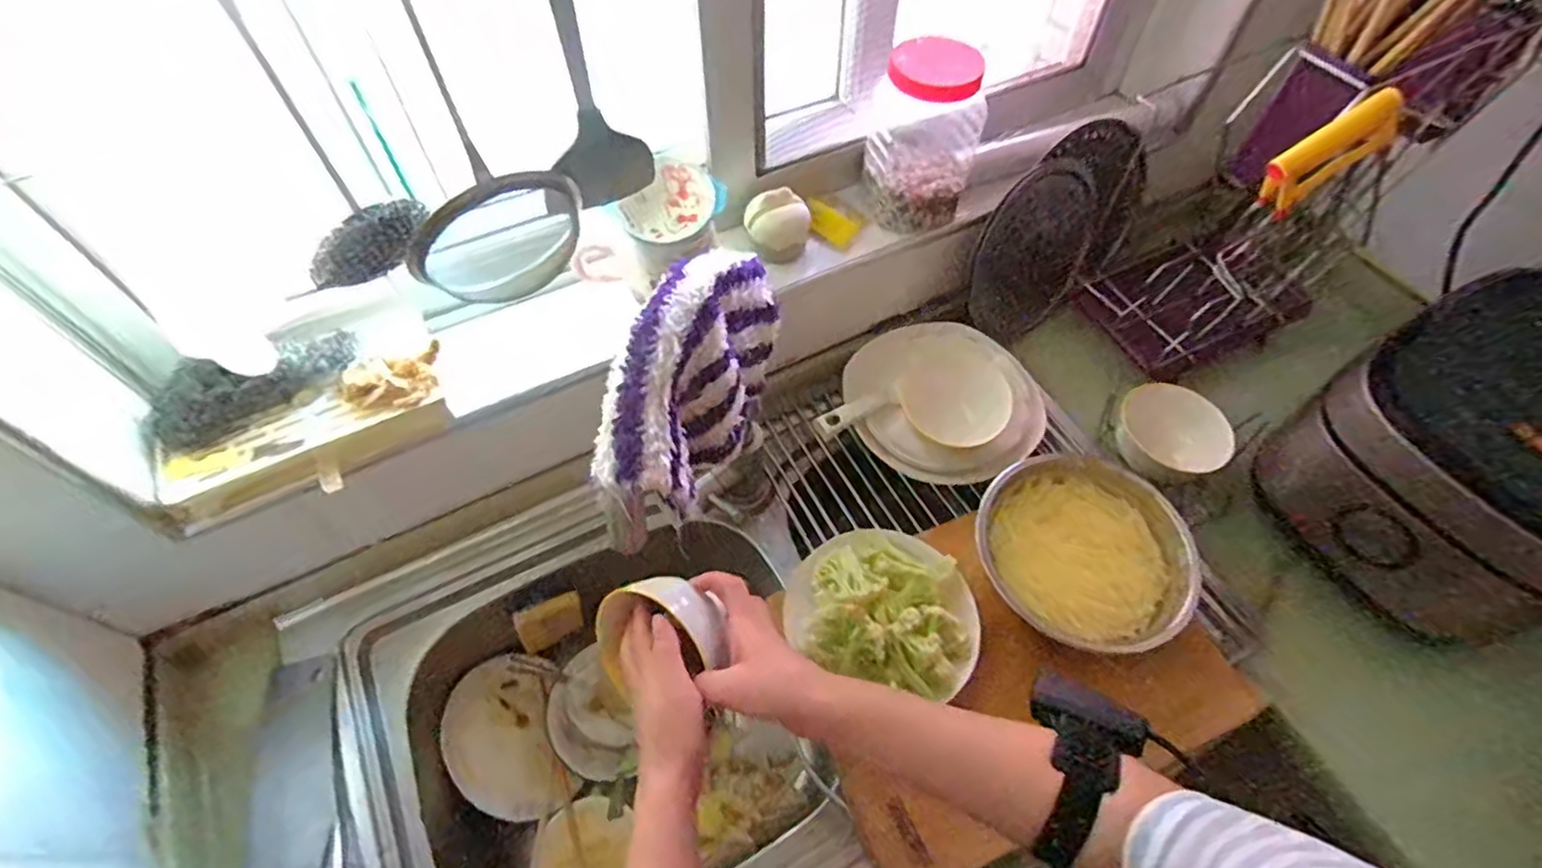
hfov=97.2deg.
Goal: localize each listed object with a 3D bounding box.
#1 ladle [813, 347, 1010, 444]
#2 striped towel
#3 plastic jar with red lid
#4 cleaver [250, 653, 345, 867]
[{"bbox_3d":[0.154,-0.029,0.729,0.199,0.039,0.106,-7,57,-5],"label":"ladle"},{"bbox_3d":[-0.044,-0.039,0.439,0.052,0.130,0.203,19,58,12],"label":"striped towel"},{"bbox_3d":[0.152,-0.295,0.688,0.109,0.159,0.086,12,57,8],"label":"plastic jar with red lid"},{"bbox_3d":[-0.393,0.328,0.574,0.069,0.026,0.280,-22,59,-14],"label":"cleaver"}]

